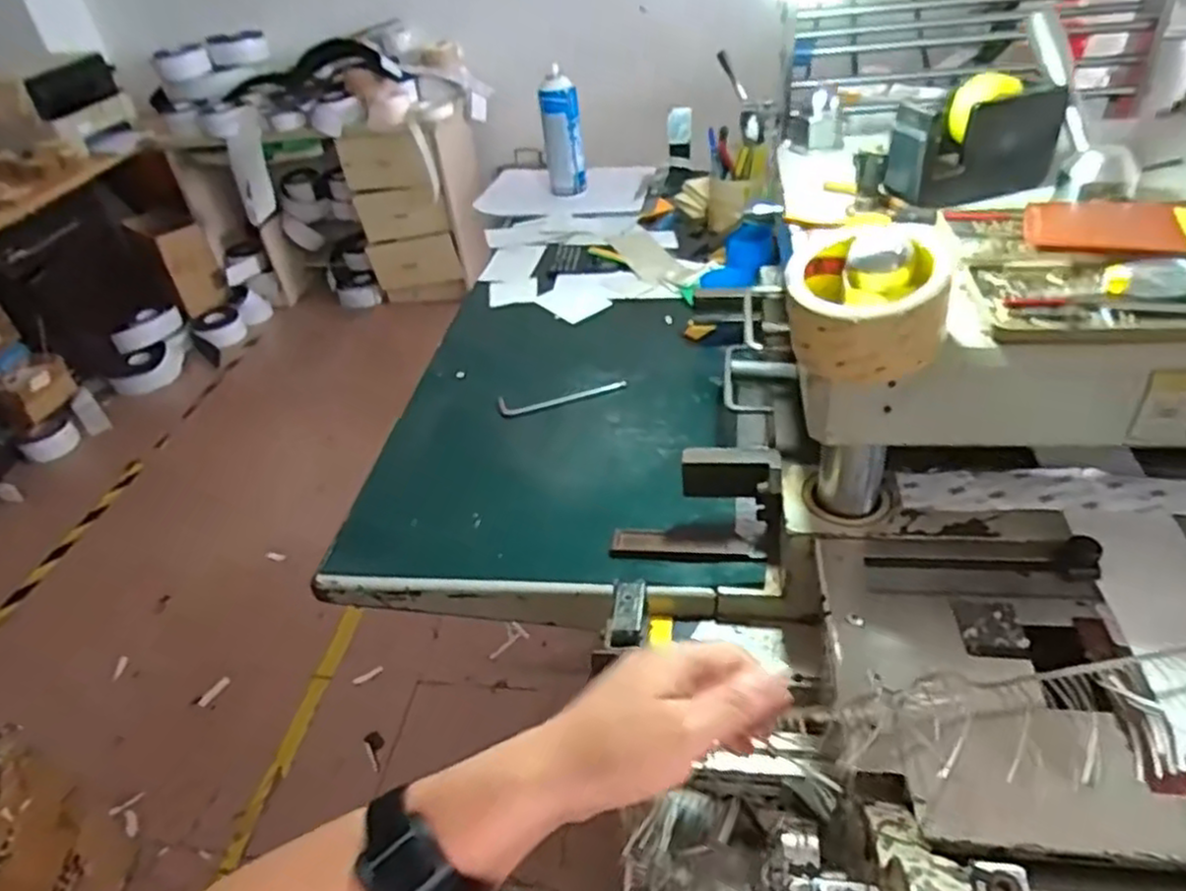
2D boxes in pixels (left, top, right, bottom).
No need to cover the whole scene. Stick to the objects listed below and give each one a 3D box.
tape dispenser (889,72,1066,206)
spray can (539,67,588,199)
[{"bbox_3d":[0.314,-0.249,0.606,0.142,0.091,0.046,-16,39,-11],"label":"tape dispenser"},{"bbox_3d":[-0.049,-0.506,1.230,0.064,0.184,0.064,-6,39,2],"label":"spray can"}]

